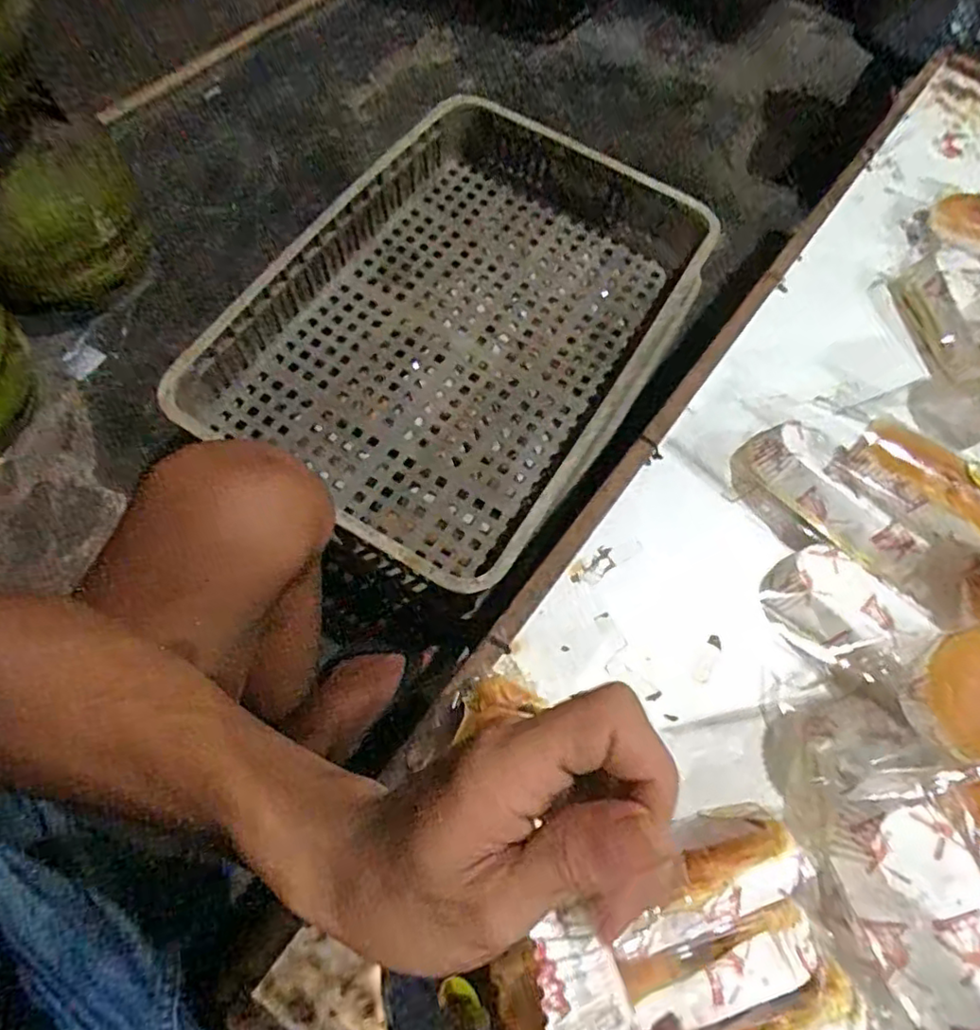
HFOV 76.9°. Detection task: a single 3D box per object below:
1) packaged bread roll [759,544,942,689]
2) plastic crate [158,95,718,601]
[{"bbox_3d":[0.260,0.070,0.460,0.082,0.037,0.099,-36,73,-14],"label":"packaged bread roll"},{"bbox_3d":[-0.023,-0.240,0.747,0.415,0.116,0.641,30,70,10],"label":"plastic crate"}]

